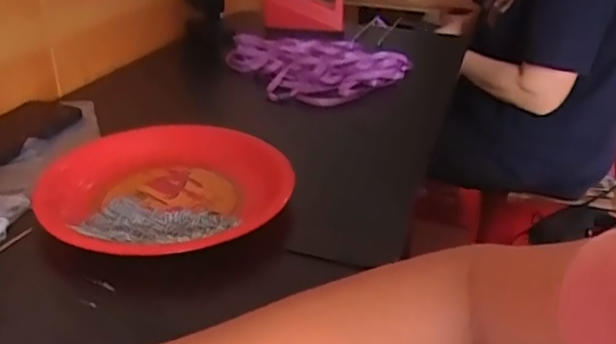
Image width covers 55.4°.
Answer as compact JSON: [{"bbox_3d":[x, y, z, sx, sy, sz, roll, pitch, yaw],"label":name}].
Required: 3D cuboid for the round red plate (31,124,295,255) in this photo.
[{"bbox_3d":[-0.126,0.012,0.540,0.207,0.031,0.199,2,28,-1],"label":"round red plate"}]

